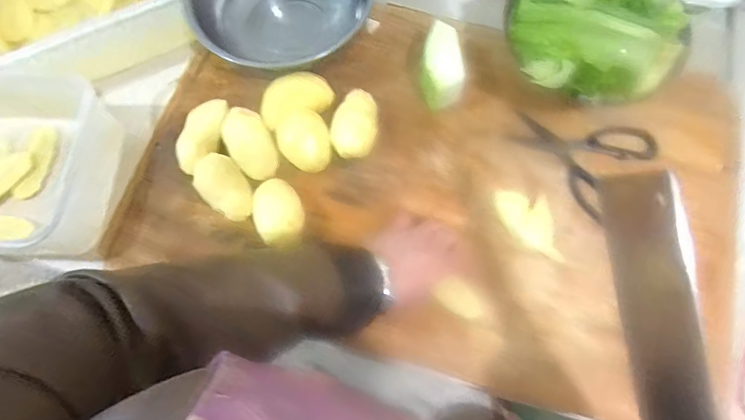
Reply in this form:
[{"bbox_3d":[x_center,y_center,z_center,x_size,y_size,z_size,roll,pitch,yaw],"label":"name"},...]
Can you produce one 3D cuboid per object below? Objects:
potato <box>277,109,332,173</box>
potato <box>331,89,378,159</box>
[{"bbox_3d":[-0.082,-0.082,0.517,0.057,0.040,0.072,-19,108,-17],"label":"potato"},{"bbox_3d":[-0.020,-0.103,0.539,0.053,0.045,0.093,4,73,4],"label":"potato"}]

